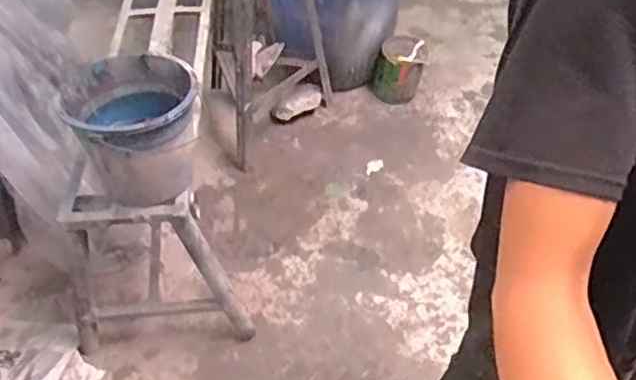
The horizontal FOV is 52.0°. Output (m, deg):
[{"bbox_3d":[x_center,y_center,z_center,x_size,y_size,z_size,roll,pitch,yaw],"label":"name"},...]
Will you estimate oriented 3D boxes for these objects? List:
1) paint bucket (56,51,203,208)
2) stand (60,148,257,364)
[{"bbox_3d":[-0.360,-0.120,1.301,0.237,0.205,0.217,0,44,0],"label":"paint bucket"},{"bbox_3d":[-0.427,0.145,1.655,0.451,0.556,0.315,-8,45,-8],"label":"stand"}]

